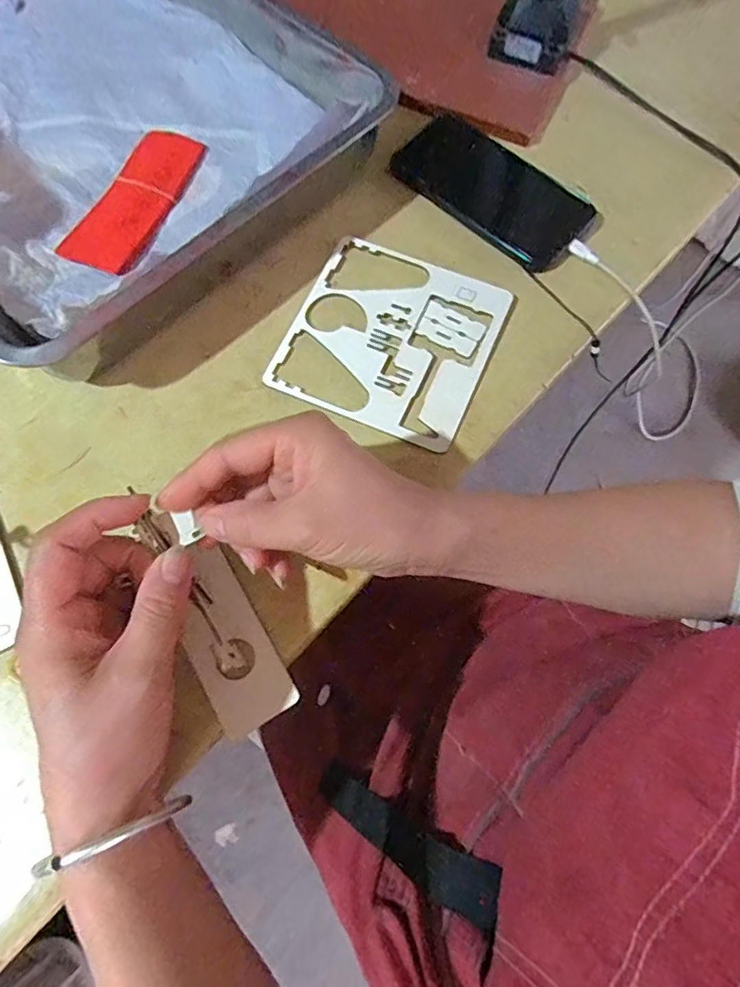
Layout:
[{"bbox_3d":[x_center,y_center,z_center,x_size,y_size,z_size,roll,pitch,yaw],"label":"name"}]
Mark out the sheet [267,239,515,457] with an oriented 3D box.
[{"bbox_3d":[0.015,-0.114,0.400,0.141,0.005,0.141,23,72,7],"label":"sheet"}]

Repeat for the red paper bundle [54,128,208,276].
[{"bbox_3d":[-0.185,-0.233,0.431,0.061,0.008,0.140,20,72,7],"label":"red paper bundle"}]

